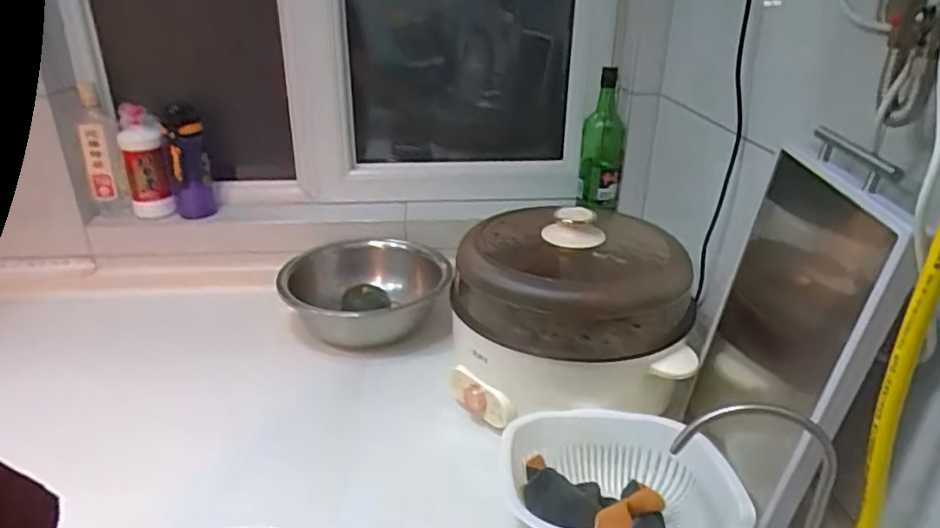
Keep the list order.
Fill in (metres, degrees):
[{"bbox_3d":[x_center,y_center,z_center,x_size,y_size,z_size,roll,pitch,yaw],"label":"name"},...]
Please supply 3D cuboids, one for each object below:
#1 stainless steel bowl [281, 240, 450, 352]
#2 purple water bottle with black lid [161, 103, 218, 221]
[{"bbox_3d":[-0.176,0.052,1.075,0.274,0.100,0.246,-7,26,-15],"label":"stainless steel bowl"},{"bbox_3d":[-0.511,-0.177,1.123,0.071,0.209,0.065,-9,27,-20],"label":"purple water bottle with black lid"}]

